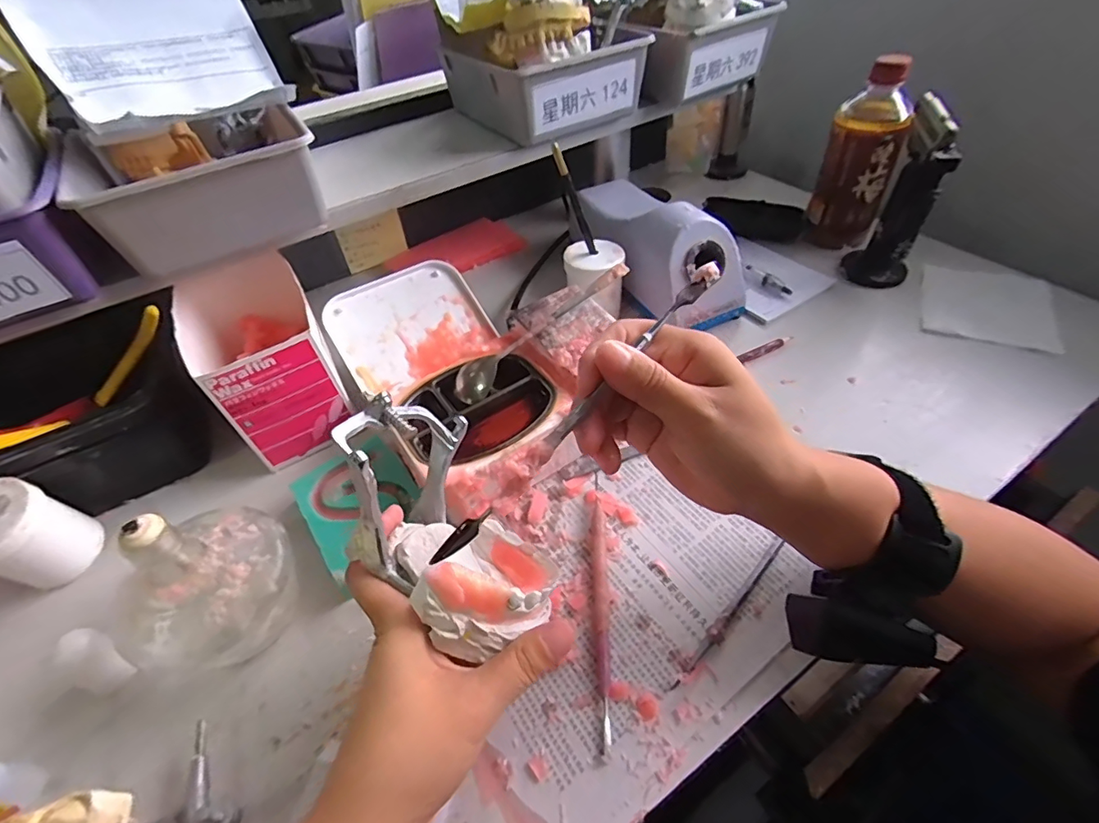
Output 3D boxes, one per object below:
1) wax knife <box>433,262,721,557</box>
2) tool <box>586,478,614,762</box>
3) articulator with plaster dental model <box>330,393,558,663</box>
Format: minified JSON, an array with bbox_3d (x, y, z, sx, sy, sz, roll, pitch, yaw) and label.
[{"bbox_3d":[0.016,-0.003,0.228,0.186,0.005,0.008,-46,57,-8],"label":"wax knife"},{"bbox_3d":[0.031,0.114,0.312,0.013,0.010,0.165,-3,48,4],"label":"tool"},{"bbox_3d":[-0.056,0.049,0.247,0.074,0.072,0.128,-27,51,-17],"label":"articulator with plaster dental model"}]

